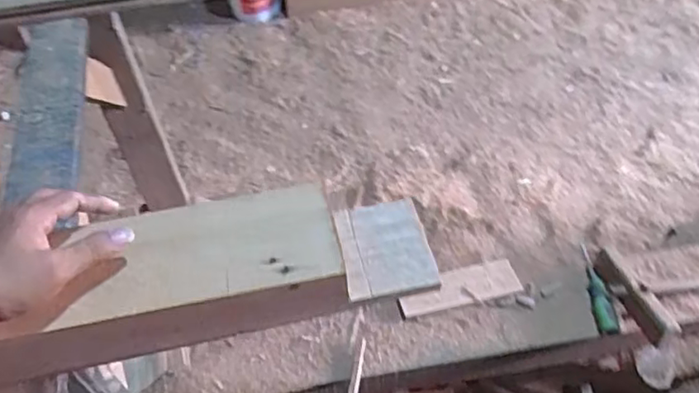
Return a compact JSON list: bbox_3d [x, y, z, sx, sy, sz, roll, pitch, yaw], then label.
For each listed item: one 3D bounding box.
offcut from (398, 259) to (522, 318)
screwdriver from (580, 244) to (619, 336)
[{"bbox_3d":[0.193,0.159,1.111,0.219,0.015,0.075,-10,51,-5],"label":"offcut"},{"bbox_3d":[0.422,0.151,1.074,0.035,0.035,0.196,0,43,3],"label":"screwdriver"}]

